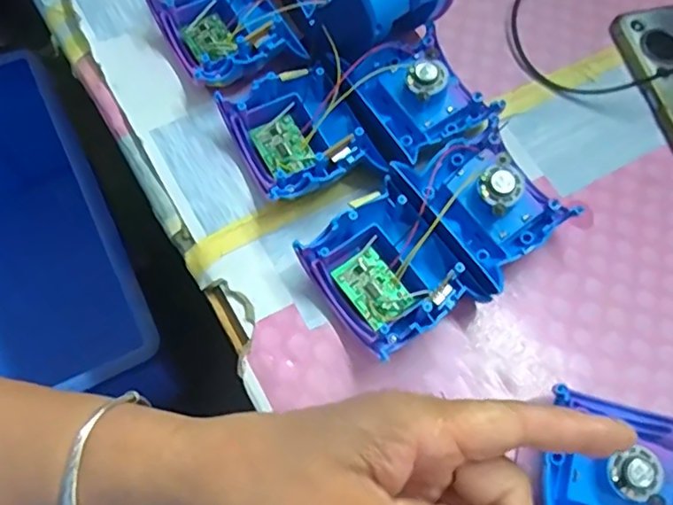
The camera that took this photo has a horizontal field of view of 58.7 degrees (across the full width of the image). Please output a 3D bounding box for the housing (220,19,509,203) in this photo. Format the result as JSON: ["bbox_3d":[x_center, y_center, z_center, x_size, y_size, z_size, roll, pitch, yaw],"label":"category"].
[{"bbox_3d":[0.015,-0.087,0.387,0.153,0.043,0.096,-27,71,-14],"label":"housing"}]

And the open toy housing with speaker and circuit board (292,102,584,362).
[{"bbox_3d":[0.062,-0.011,0.363,0.156,0.048,0.093,-33,73,-16],"label":"open toy housing with speaker and circuit board"}]

